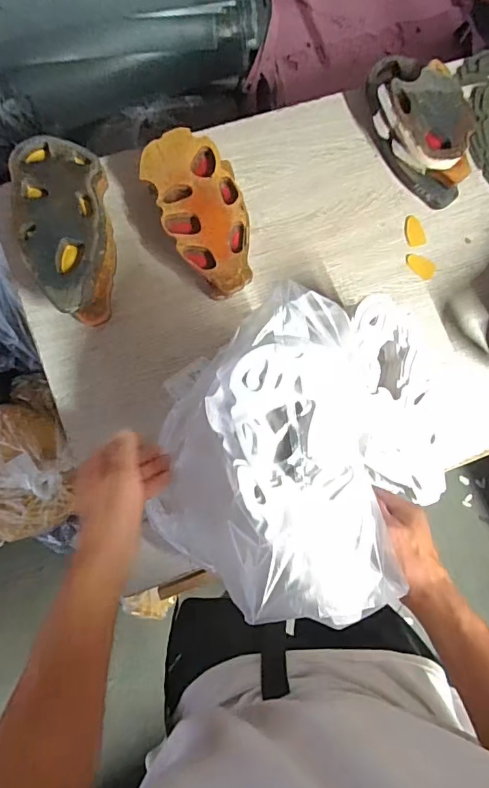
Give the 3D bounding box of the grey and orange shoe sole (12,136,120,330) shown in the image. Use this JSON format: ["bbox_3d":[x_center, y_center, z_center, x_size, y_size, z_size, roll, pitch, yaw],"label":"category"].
[{"bbox_3d":[-0.230,-0.205,0.613,0.111,0.062,0.218,-3,86,-6],"label":"grey and orange shoe sole"}]

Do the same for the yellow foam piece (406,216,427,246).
[{"bbox_3d":[0.257,-0.245,0.713,0.029,0.006,0.045,-10,87,-6],"label":"yellow foam piece"}]

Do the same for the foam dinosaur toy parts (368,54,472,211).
[{"bbox_3d":[0.254,-0.390,0.689,0.125,0.082,0.231,-20,88,-7],"label":"foam dinosaur toy parts"}]

